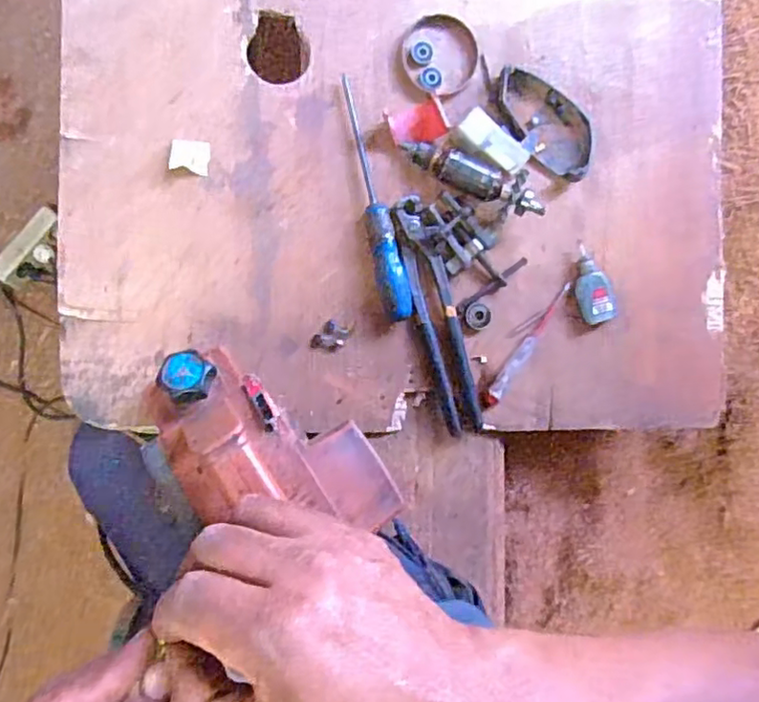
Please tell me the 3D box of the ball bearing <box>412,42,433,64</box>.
[{"bbox_3d":[0.040,-0.278,0.596,0.019,0.009,0.020,-1,89,-5],"label":"ball bearing"}]

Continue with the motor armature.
[{"bbox_3d":[0.085,-0.158,0.586,0.133,0.038,0.034,19,87,-4],"label":"motor armature"}]

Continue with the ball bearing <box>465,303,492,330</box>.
[{"bbox_3d":[0.093,-0.032,0.595,0.025,0.006,0.024,-3,89,-5],"label":"ball bearing"}]

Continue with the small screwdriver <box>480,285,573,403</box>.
[{"bbox_3d":[0.142,-0.004,0.604,0.015,0.018,0.139,39,86,-3],"label":"small screwdriver"}]

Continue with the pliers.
[{"bbox_3d":[0.053,-0.031,0.584,0.038,0.025,0.217,-15,90,-5],"label":"pliers"}]

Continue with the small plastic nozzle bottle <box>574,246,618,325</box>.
[{"bbox_3d":[0.203,-0.063,0.616,0.032,0.029,0.075,-16,90,-5],"label":"small plastic nozzle bottle"}]

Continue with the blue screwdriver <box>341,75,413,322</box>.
[{"bbox_3d":[-0.008,-0.136,0.578,0.026,0.026,0.220,-15,90,-5],"label":"blue screwdriver"}]

